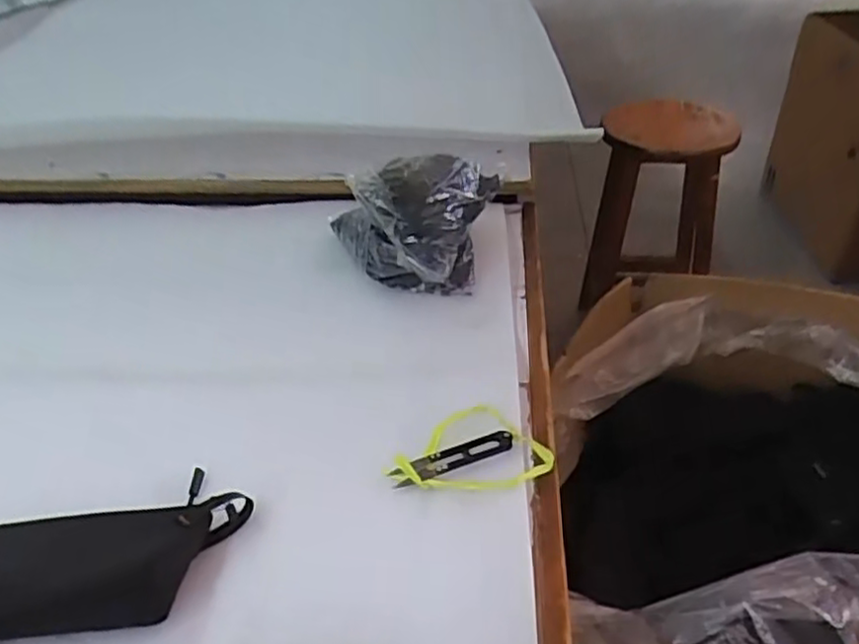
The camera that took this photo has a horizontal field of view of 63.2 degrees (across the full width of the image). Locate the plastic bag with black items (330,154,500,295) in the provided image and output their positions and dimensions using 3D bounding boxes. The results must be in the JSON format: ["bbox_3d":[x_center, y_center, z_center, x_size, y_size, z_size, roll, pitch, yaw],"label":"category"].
[{"bbox_3d":[-0.017,-0.103,0.745,0.181,0.122,0.130,-3,38,0],"label":"plastic bag with black items"}]

